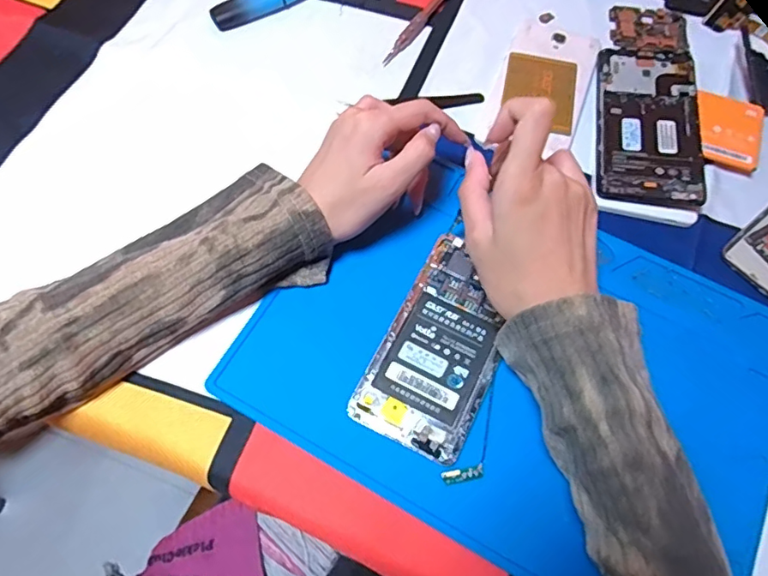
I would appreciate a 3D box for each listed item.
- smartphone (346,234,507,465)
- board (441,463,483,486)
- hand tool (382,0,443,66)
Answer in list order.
[{"bbox_3d":[0.039,0.035,0.343,0.070,0.006,0.132,27,68,11],"label":"smartphone"},{"bbox_3d":[0.046,0.107,0.311,0.024,0.004,0.008,-11,66,-6],"label":"board"},{"bbox_3d":[0.030,-0.227,0.464,0.010,0.011,0.104,30,68,12],"label":"hand tool"}]

